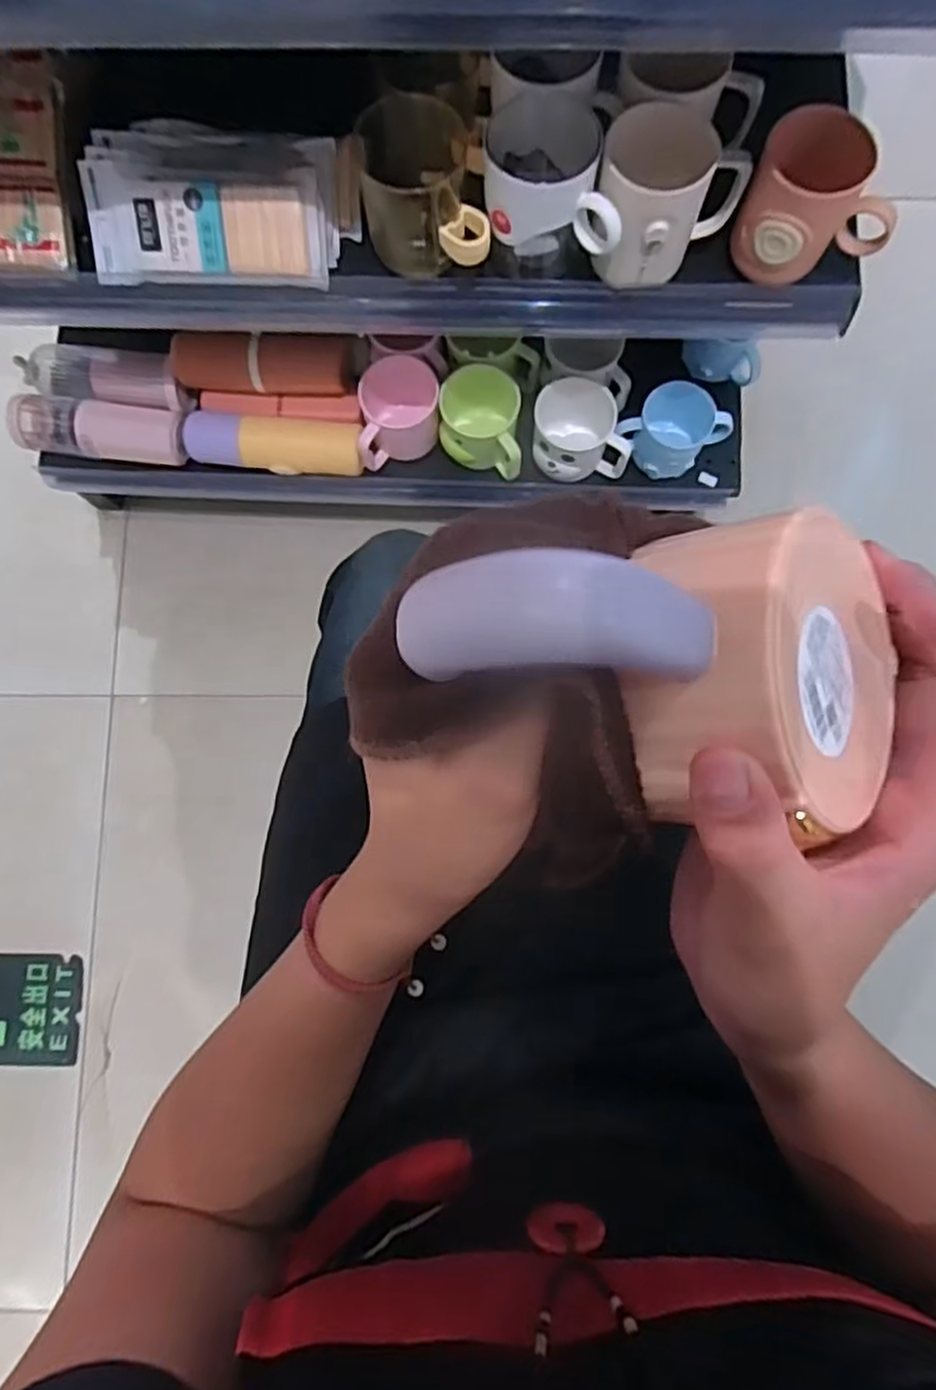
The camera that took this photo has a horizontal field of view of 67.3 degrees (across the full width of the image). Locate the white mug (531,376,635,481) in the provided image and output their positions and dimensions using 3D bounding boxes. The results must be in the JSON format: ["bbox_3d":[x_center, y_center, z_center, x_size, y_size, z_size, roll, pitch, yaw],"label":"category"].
[{"bbox_3d":[0.133,-0.314,0.848,0.111,0.087,0.098,-6,82,0],"label":"white mug"}]

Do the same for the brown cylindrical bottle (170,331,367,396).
[{"bbox_3d":[-0.239,-0.395,0.835,0.224,0.060,0.065,-5,82,0],"label":"brown cylindrical bottle"}]

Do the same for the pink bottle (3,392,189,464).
[{"bbox_3d":[-0.450,-0.328,0.875,0.210,0.066,0.078,11,82,2],"label":"pink bottle"}]

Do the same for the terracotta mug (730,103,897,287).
[{"bbox_3d":[0.276,-0.381,0.551,0.115,0.089,0.072,21,83,3],"label":"terracotta mug"}]

